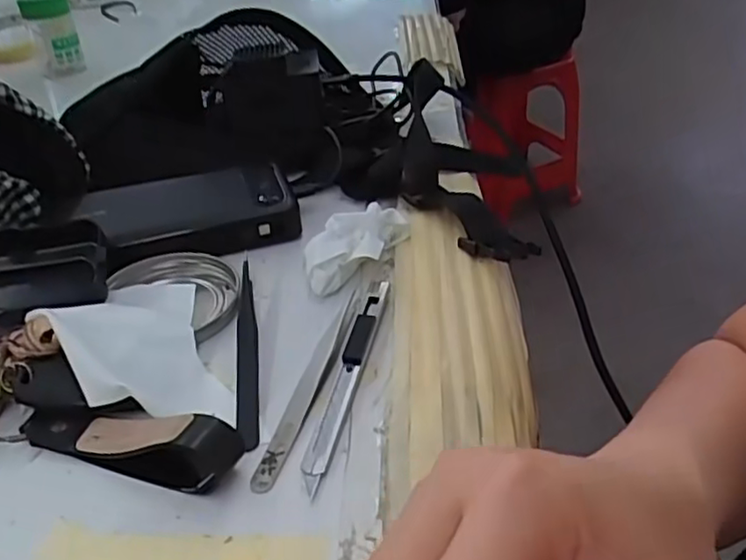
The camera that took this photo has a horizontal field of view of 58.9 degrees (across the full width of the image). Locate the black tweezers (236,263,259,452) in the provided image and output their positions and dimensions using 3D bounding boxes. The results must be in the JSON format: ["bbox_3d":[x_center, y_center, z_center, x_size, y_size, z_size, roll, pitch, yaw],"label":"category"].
[{"bbox_3d":[-0.065,0.035,0.340,0.010,0.010,0.132,-7,37,-6],"label":"black tweezers"}]

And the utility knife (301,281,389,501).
[{"bbox_3d":[-0.011,0.041,0.319,0.011,0.007,0.138,6,37,11],"label":"utility knife"}]

